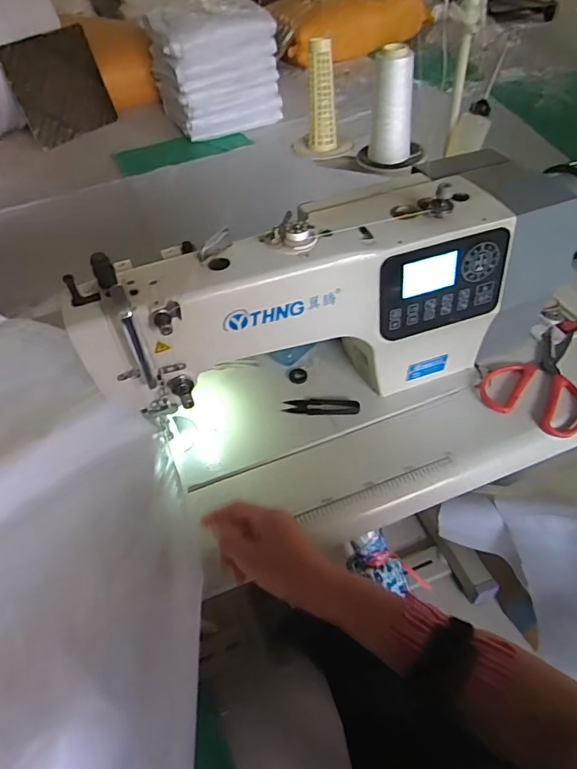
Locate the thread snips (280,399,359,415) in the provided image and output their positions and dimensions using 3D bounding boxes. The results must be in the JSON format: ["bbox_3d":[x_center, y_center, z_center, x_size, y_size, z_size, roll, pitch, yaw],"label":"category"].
[{"bbox_3d":[0.042,0.028,0.651,0.097,0.005,0.025,2,49,7],"label":"thread snips"}]

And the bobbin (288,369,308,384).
[{"bbox_3d":[0.013,-0.013,0.689,0.024,0.004,0.028,-1,49,4],"label":"bobbin"}]

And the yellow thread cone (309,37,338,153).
[{"bbox_3d":[0.058,-0.502,0.884,0.051,0.162,0.043,-5,49,1],"label":"yellow thread cone"}]

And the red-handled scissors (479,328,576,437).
[{"bbox_3d":[0.333,-0.016,0.657,0.121,0.008,0.179,25,55,24],"label":"red-handled scissors"}]

